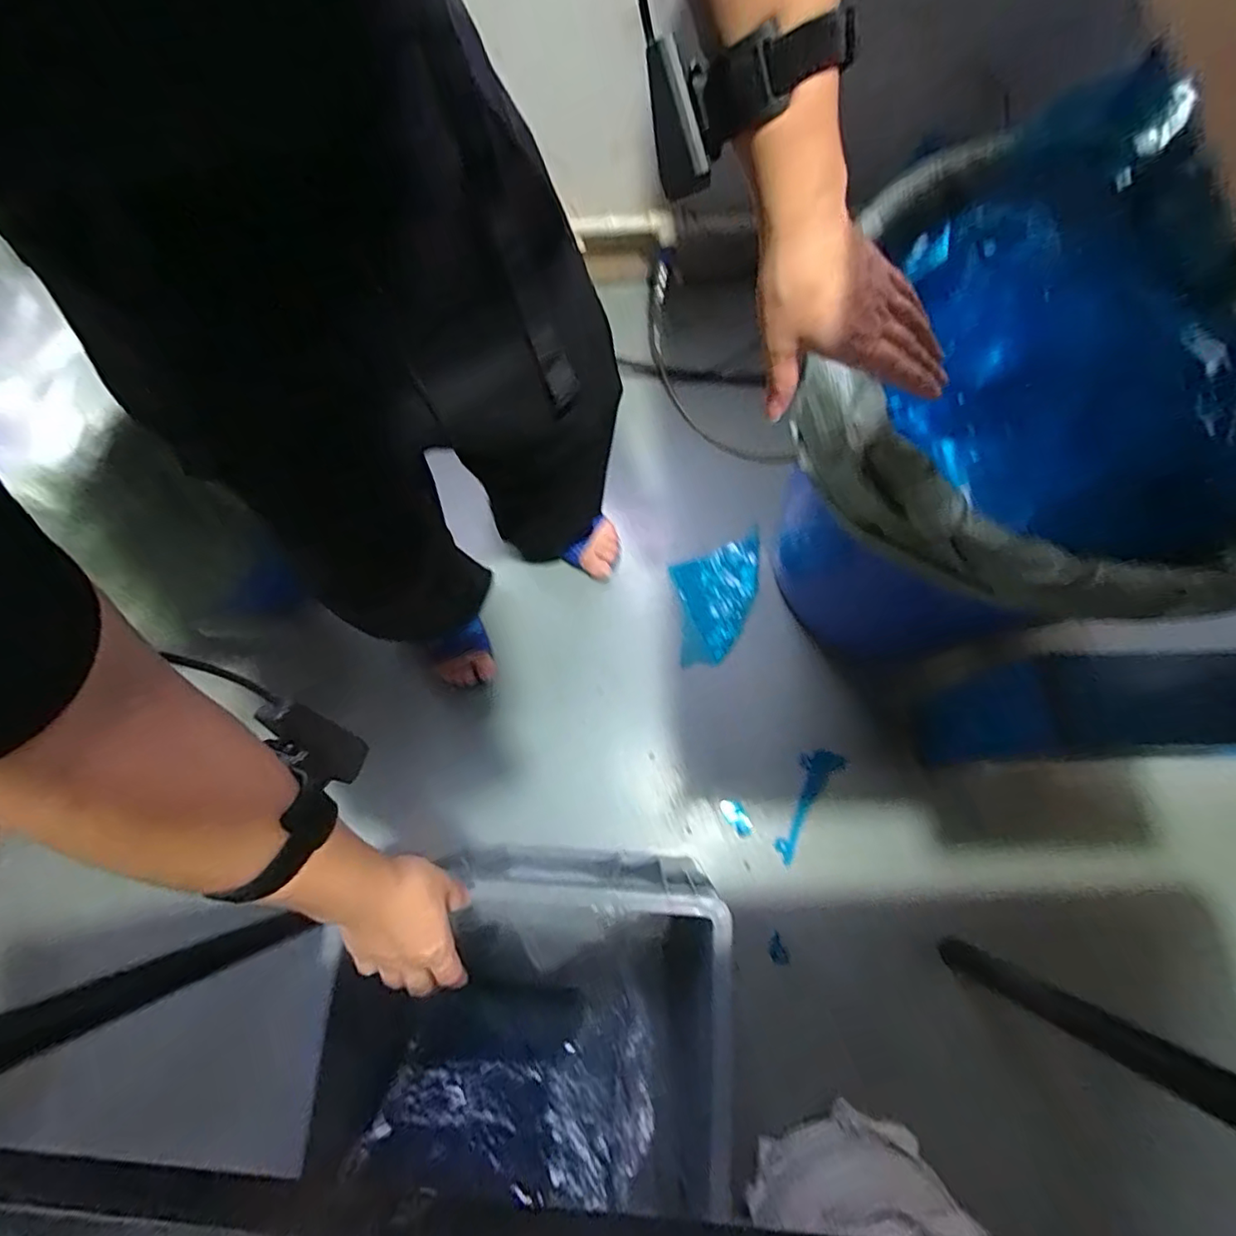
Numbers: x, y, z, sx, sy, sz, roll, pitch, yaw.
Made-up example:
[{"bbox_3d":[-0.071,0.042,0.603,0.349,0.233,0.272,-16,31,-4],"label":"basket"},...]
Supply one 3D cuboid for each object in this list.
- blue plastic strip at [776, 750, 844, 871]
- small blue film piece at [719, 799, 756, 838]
[{"bbox_3d":[0.266,0.266,0.819,0.053,0.005,0.168,31,83,15],"label":"blue plastic strip"},{"bbox_3d":[0.171,0.288,0.813,0.029,0.004,0.061,-34,76,-8],"label":"small blue film piece"}]

